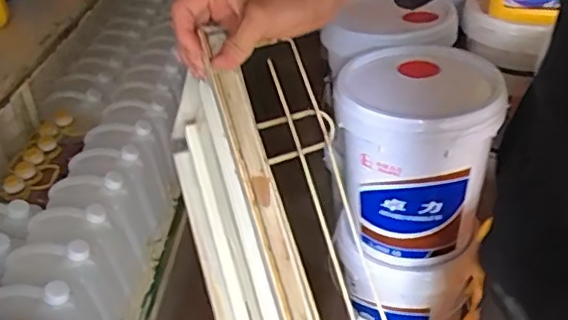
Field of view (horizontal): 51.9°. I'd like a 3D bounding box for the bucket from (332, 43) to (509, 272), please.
[{"bbox_3d":[0.266,-0.014,1.189,0.276,0.334,0.293,-3,35,2],"label":"bucket"}]

